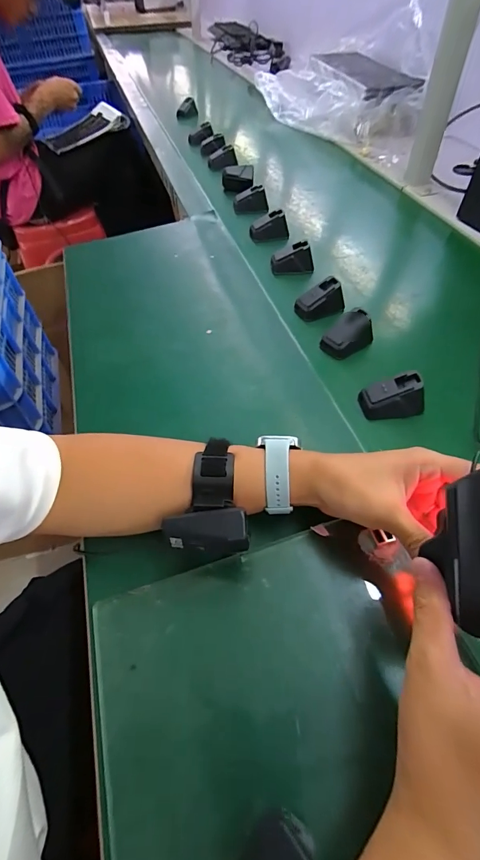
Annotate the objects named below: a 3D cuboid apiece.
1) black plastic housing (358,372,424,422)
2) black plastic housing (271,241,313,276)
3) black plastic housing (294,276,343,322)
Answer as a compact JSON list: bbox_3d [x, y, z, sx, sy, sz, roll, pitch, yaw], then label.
[{"bbox_3d":[0.170,-0.036,0.442,0.064,0.041,0.035,-1,51,0],"label":"black plastic housing"},{"bbox_3d":[0.084,-0.273,0.627,0.066,0.045,0.029,3,52,4],"label":"black plastic housing"},{"bbox_3d":[0.114,-0.185,0.556,0.063,0.043,0.043,-17,53,-12],"label":"black plastic housing"}]

